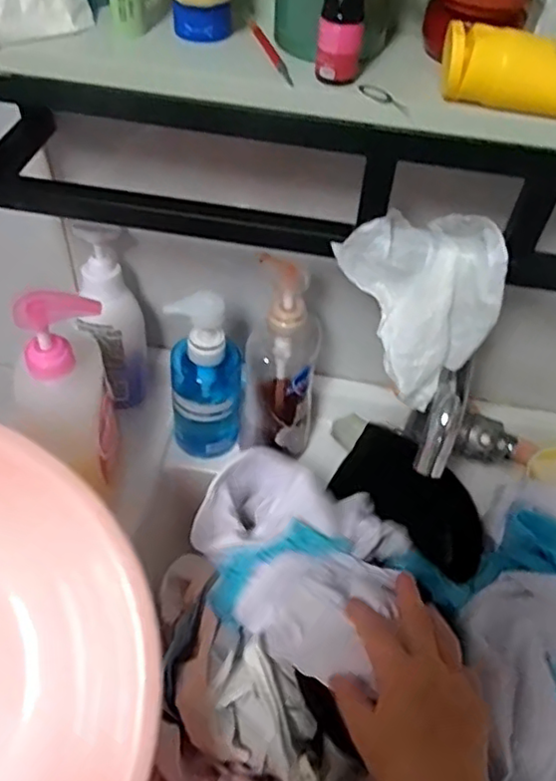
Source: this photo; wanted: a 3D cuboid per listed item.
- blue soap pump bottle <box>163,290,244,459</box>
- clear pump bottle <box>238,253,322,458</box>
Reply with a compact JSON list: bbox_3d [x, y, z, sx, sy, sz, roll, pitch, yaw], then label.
[{"bbox_3d":[-0.070,-0.007,0.621,0.071,0.194,0.055,3,50,-4],"label":"blue soap pump bottle"},{"bbox_3d":[0.005,-0.020,0.594,0.067,0.222,0.070,12,50,4],"label":"clear pump bottle"}]

